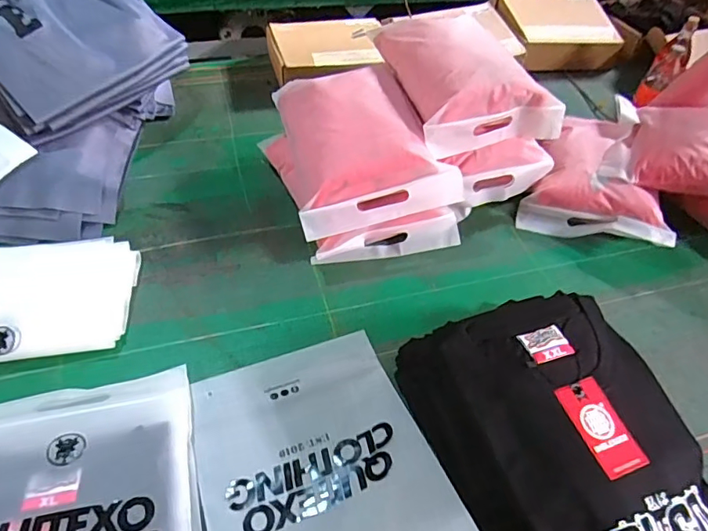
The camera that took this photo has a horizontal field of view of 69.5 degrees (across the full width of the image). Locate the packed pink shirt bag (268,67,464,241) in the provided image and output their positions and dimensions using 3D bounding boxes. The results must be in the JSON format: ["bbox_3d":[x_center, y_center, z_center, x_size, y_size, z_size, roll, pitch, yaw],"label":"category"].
[{"bbox_3d":[0.009,-0.202,0.803,0.241,0.086,0.311,-10,50,-14],"label":"packed pink shirt bag"}]

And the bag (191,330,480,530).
[{"bbox_3d":[-0.039,0.200,0.534,0.237,0.125,0.331,-12,50,-15],"label":"bag"}]

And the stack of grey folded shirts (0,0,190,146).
[{"bbox_3d":[-0.486,-0.394,0.847,0.292,0.115,0.339,47,56,-12],"label":"stack of grey folded shirts"}]

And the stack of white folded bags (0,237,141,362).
[{"bbox_3d":[-0.442,0.049,0.662,0.284,0.055,0.186,-4,49,-9],"label":"stack of white folded bags"}]

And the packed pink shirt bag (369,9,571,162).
[{"bbox_3d":[0.188,-0.320,0.853,0.239,0.098,0.303,-9,49,-13],"label":"packed pink shirt bag"}]

